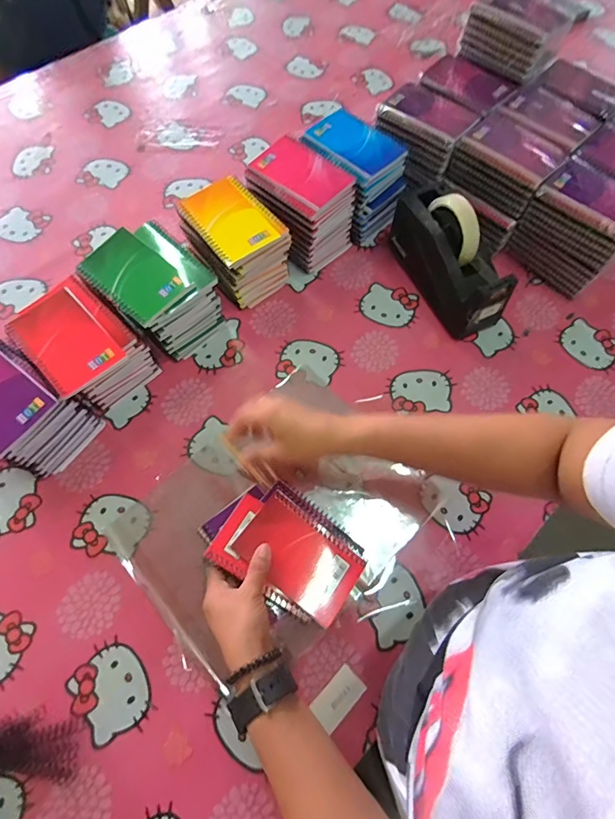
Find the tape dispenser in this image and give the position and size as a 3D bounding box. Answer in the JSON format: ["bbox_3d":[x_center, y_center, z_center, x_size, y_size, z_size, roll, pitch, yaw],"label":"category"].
[{"bbox_3d":[0.201,-0.220,0.574,0.077,0.123,0.210,-24,69,-11],"label":"tape dispenser"}]

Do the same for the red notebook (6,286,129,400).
[{"bbox_3d":[-0.279,-0.079,0.473,0.083,0.012,0.126,-40,73,-16],"label":"red notebook"}]

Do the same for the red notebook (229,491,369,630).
[{"bbox_3d":[-0.008,0.160,0.451,0.130,0.013,0.079,35,71,13],"label":"red notebook"}]

